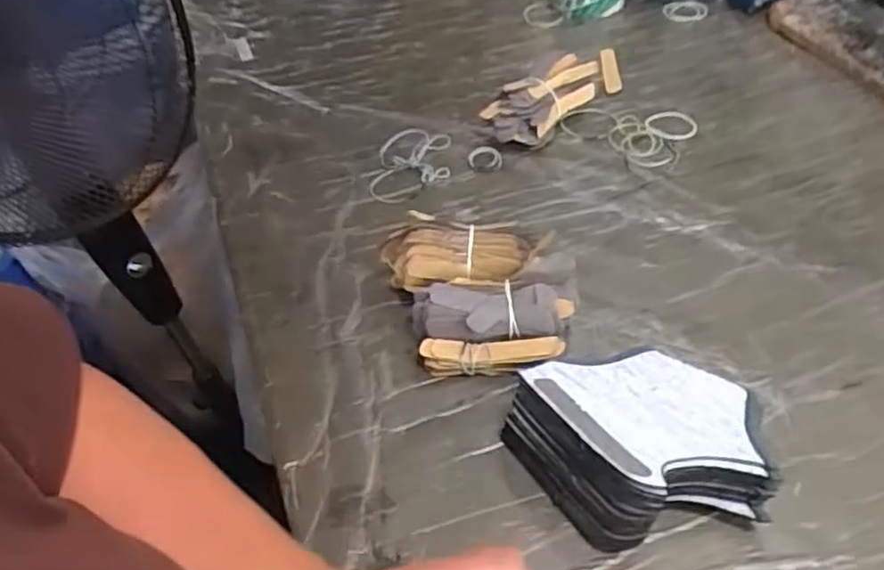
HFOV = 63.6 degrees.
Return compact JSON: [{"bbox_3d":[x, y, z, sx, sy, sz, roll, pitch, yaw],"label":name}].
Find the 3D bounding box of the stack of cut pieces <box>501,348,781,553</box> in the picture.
[{"bbox_3d":[0.117,0.097,0.436,0.141,0.061,0.109,-13,45,-4],"label":"stack of cut pieces"}]

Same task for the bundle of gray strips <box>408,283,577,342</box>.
[{"bbox_3d":[0.037,0.020,0.509,0.112,0.040,0.020,-2,9,1],"label":"bundle of gray strips"}]

